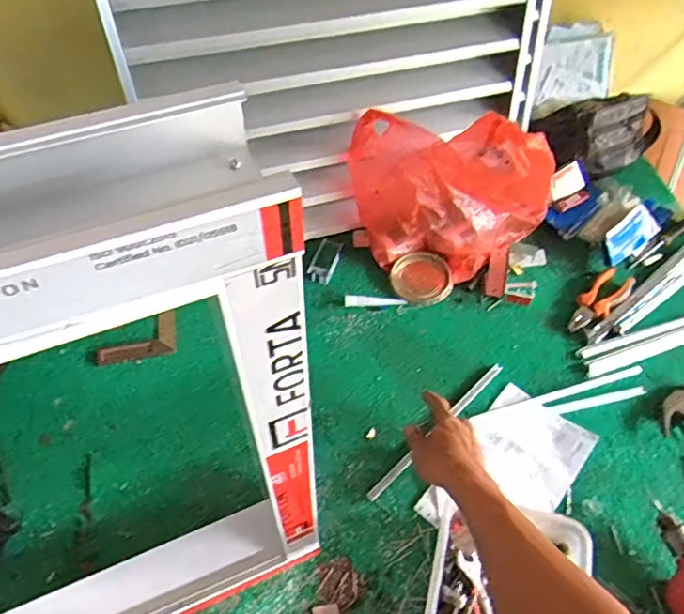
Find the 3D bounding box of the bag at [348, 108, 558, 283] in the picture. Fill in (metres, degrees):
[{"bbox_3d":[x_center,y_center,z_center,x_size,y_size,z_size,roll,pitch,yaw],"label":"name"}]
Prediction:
[{"bbox_3d":[0.176,-0.183,0.874,0.333,0.281,0.143,6,55,1],"label":"bag"}]

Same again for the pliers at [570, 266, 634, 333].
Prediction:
[{"bbox_3d":[0.409,-0.012,0.917,0.143,0.028,0.051,-40,64,-10],"label":"pliers"}]

